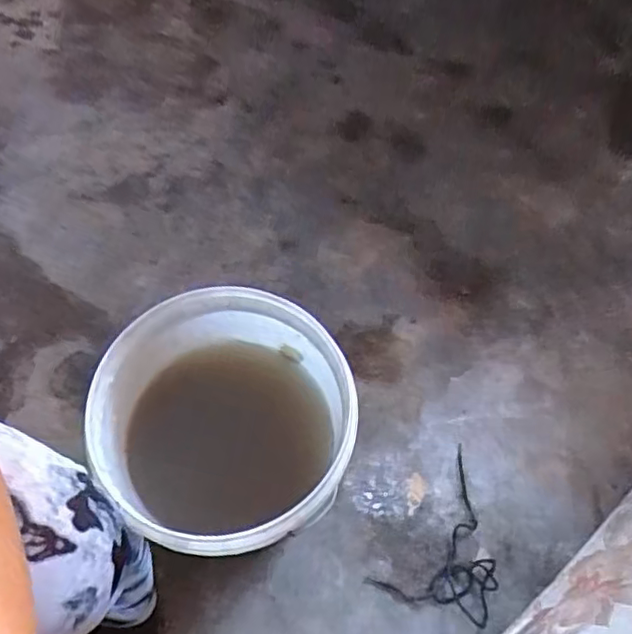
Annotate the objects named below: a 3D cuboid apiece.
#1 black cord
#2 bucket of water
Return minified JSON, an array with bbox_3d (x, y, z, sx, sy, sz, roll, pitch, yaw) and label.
[{"bbox_3d":[0.181,0.287,0.757,0.139,0.017,0.214,38,68,14],"label":"black cord"},{"bbox_3d":[-0.100,0.139,0.702,0.252,0.287,0.265,1,63,-2],"label":"bucket of water"}]

